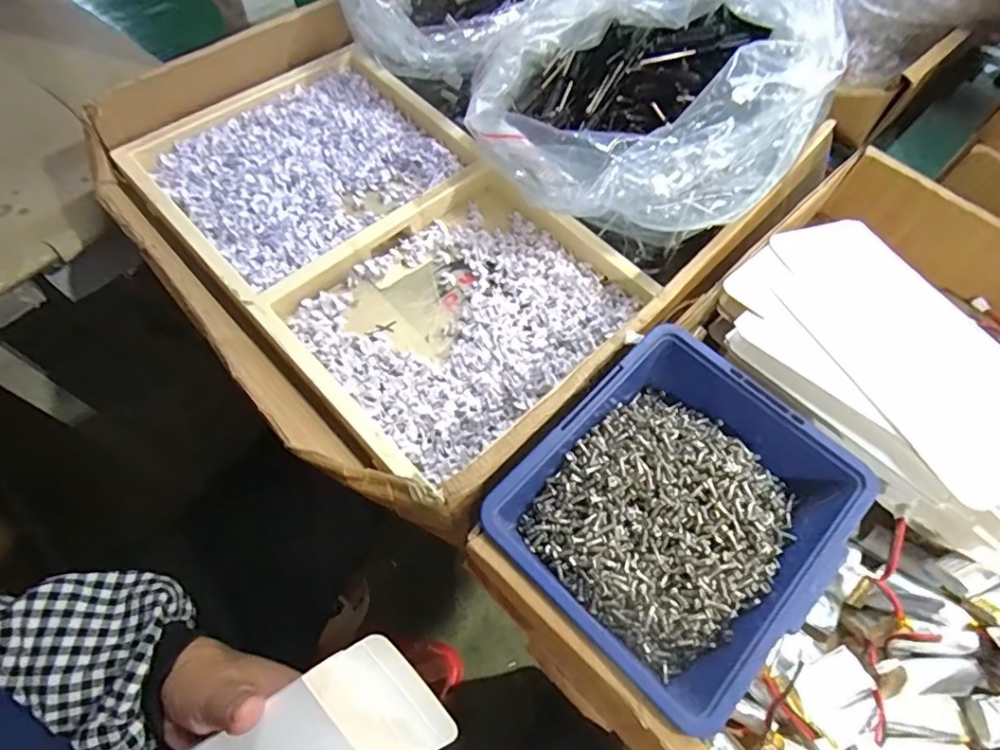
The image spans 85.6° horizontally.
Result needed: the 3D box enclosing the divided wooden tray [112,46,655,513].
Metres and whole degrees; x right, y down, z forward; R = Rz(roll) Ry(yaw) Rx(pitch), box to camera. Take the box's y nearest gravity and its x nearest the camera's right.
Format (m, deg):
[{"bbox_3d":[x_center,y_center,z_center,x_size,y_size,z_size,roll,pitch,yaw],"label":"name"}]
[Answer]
[{"bbox_3d":[-0.079,-0.090,0.349,0.200,0.031,0.325,-40,71,-21],"label":"divided wooden tray"}]

